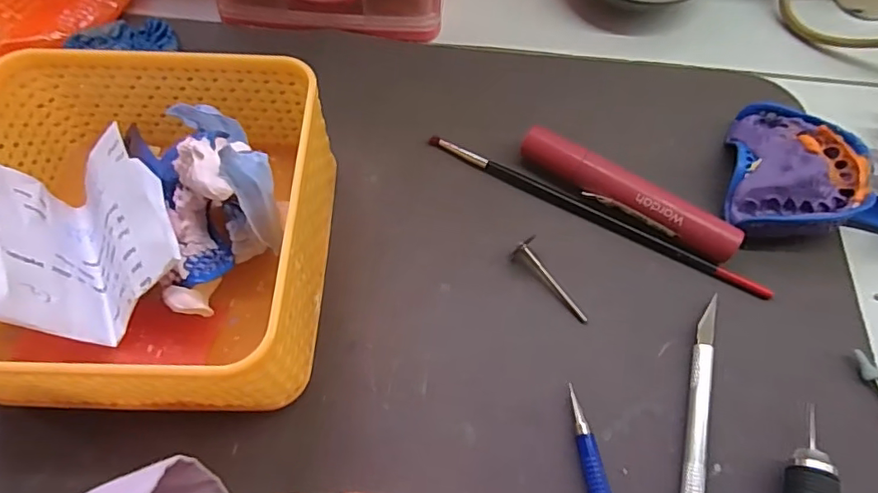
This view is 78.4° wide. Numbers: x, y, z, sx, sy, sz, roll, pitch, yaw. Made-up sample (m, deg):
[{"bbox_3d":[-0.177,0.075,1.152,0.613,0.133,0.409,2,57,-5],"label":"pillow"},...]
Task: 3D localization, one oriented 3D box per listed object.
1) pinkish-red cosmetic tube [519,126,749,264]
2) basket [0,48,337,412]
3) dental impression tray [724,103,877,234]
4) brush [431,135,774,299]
[{"bbox_3d":[0.087,-0.024,0.254,0.105,0.018,0.015,31,66,15],"label":"pinkish-red cosmetic tube"},{"bbox_3d":[-0.115,-0.006,0.215,0.132,0.066,0.134,3,62,1],"label":"basket"},{"bbox_3d":[0.184,-0.036,0.257,0.092,0.027,0.073,6,62,3],"label":"dental impression tray"},{"bbox_3d":[0.072,-0.017,0.257,0.170,0.005,0.007,27,65,13],"label":"brush"}]

